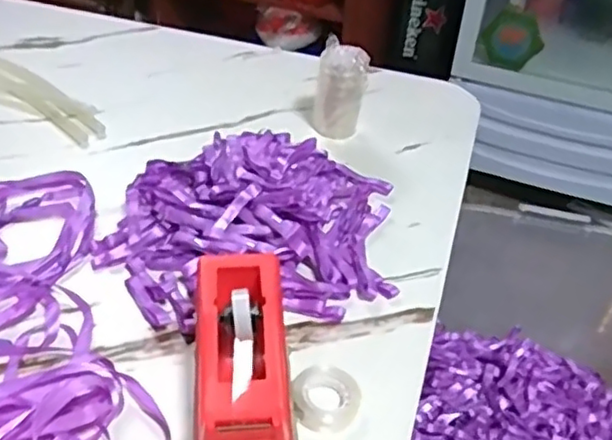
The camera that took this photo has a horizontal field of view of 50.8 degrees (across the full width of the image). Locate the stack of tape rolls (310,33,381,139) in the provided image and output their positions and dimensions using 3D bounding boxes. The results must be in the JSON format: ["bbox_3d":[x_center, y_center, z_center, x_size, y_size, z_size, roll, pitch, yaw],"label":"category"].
[{"bbox_3d":[0.039,-0.140,0.700,0.057,0.099,0.042,8,40,5],"label":"stack of tape rolls"}]

